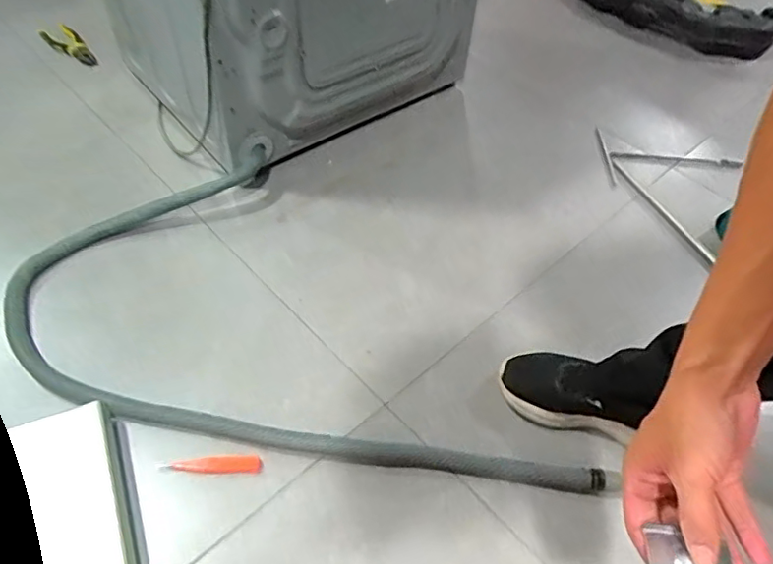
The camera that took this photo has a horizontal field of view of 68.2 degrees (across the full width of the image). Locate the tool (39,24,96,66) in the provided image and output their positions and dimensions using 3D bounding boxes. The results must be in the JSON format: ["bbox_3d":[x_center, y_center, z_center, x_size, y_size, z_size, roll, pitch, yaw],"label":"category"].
[{"bbox_3d":[-0.722,-0.542,1.307,0.151,0.017,0.068,37,56,6],"label":"tool"}]

